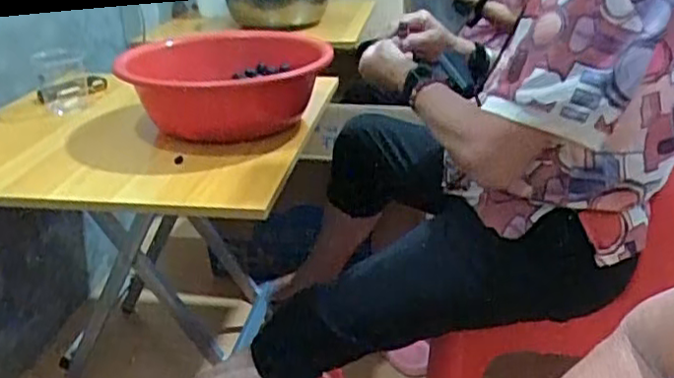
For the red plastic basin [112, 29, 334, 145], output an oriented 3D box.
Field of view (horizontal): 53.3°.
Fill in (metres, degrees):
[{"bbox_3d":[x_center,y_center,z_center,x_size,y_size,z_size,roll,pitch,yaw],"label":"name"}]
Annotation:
[{"bbox_3d":[-0.176,-0.166,1.098,0.319,0.161,0.395,-4,24,-3],"label":"red plastic basin"}]

